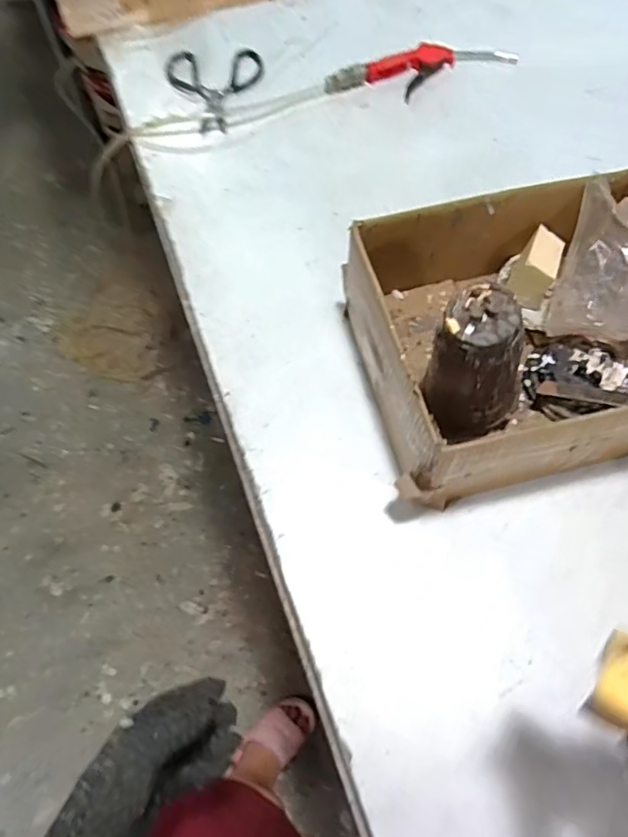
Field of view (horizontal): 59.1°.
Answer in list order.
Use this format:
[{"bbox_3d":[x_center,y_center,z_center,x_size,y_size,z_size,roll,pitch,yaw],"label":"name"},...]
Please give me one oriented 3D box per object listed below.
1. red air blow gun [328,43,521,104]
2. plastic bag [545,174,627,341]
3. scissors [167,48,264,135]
[{"bbox_3d":[0.157,-0.513,0.816,0.270,0.023,0.091,-24,66,-11],"label":"red air blow gun"},{"bbox_3d":[0.302,-0.155,0.549,0.105,0.153,0.056,15,20,22],"label":"plastic bag"},{"bbox_3d":[-0.143,-0.486,0.819,0.141,0.008,0.180,-7,64,-3],"label":"scissors"}]

